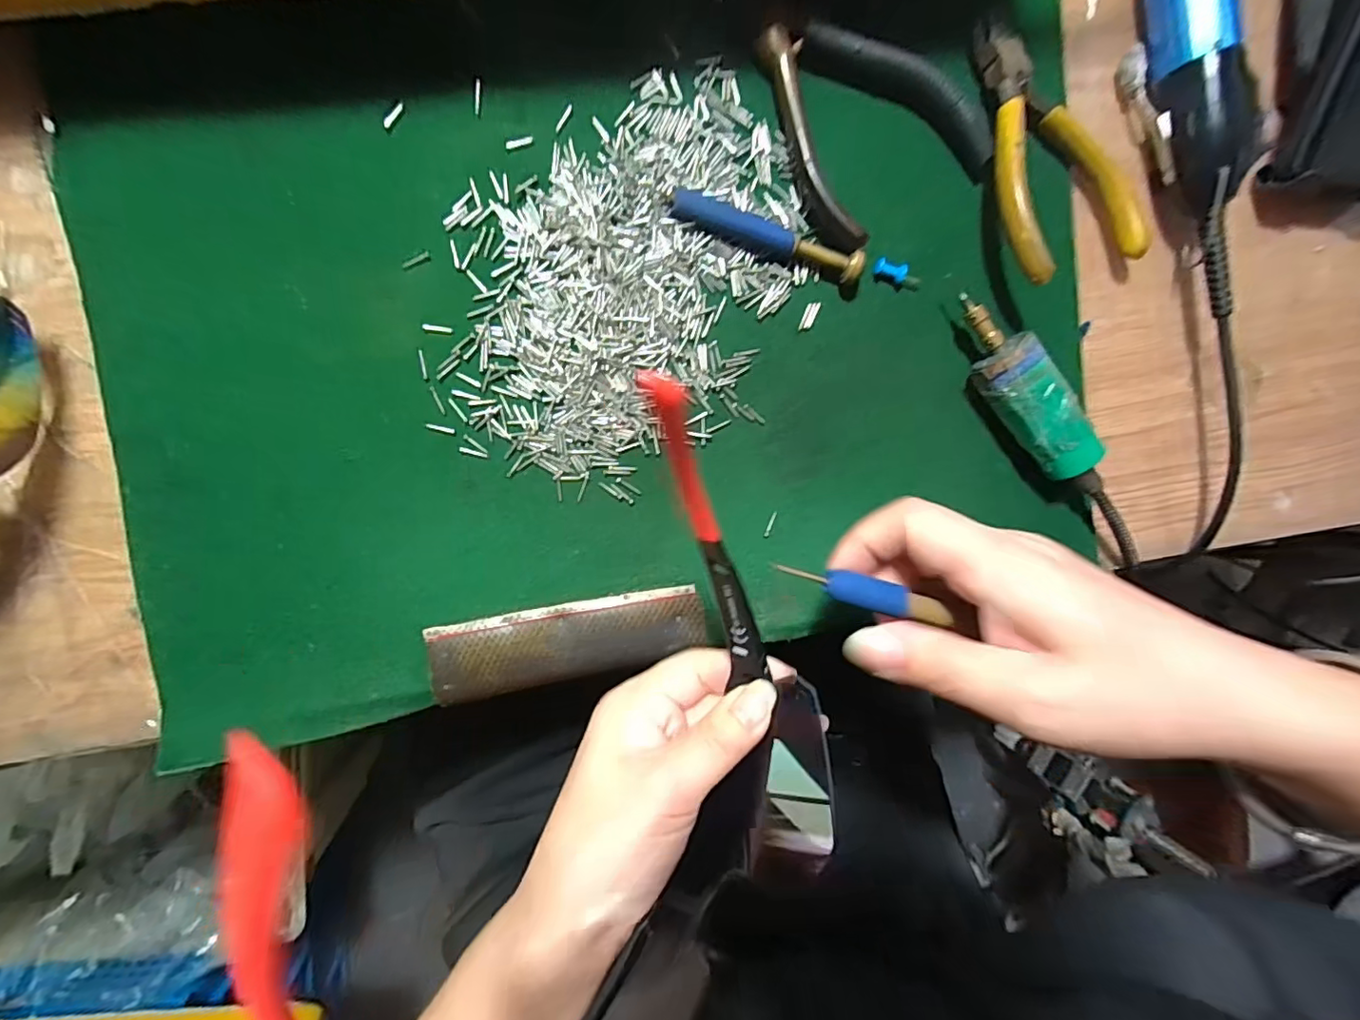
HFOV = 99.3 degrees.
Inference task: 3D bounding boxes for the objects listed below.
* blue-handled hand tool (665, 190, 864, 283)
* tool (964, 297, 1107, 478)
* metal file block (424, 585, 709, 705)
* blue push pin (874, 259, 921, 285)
[{"bbox_3d":[0.037,-0.119,0.248,0.085,0.013,0.013,19,91,-8],"label":"blue-handled hand tool"},{"bbox_3d":[0.152,-0.054,0.261,0.023,0.030,0.090,-38,98,-4],"label":"tool"},{"bbox_3d":[-0.048,0.059,0.255,0.118,0.005,0.035,-9,95,-7],"label":"metal file block"},{"bbox_3d":[0.100,-0.107,0.262,0.023,0.007,0.009,7,93,-8],"label":"blue push pin"}]

